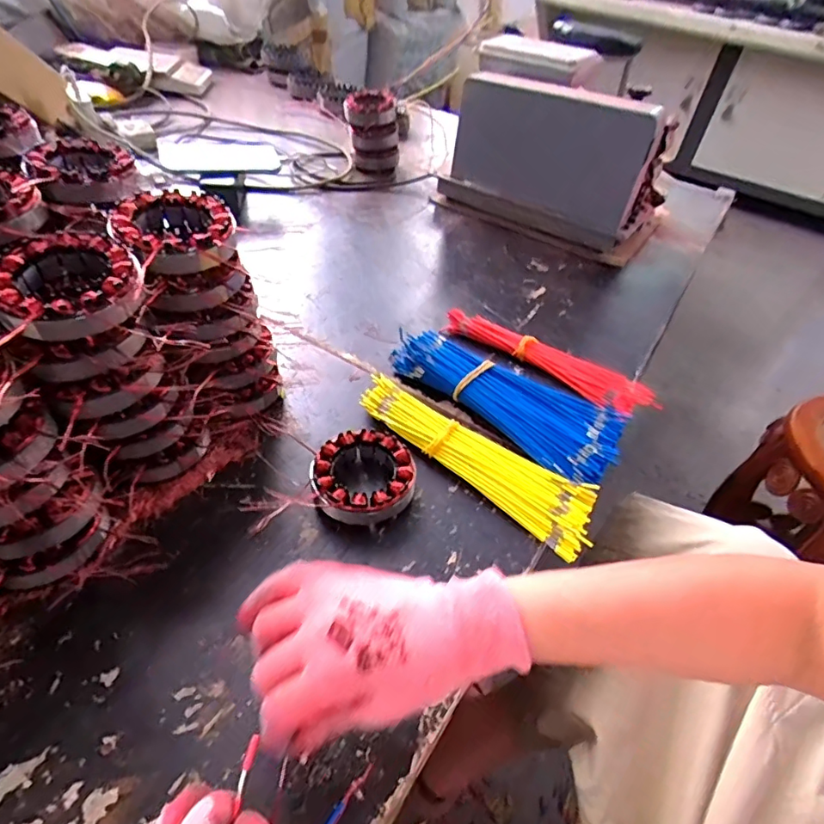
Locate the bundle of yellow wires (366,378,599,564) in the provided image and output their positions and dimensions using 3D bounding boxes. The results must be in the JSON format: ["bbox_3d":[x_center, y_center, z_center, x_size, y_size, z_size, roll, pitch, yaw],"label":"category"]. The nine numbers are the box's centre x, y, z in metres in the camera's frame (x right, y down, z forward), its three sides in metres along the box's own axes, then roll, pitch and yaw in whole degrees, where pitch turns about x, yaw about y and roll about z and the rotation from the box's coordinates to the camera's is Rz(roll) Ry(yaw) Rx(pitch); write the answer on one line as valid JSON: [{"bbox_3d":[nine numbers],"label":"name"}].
[{"bbox_3d":[0.060,0.037,0.504,0.246,0.022,0.065,33,50,25],"label":"bundle of yellow wires"}]

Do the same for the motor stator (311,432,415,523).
[{"bbox_3d":[-0.043,0.056,0.466,0.085,0.033,0.083,-10,46,-17],"label":"motor stator"}]

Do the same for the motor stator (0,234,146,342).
[{"bbox_3d":[-0.225,-0.080,0.357,0.089,0.035,0.097,-16,49,-24],"label":"motor stator"}]

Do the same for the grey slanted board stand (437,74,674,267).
[{"bbox_3d":[0.223,-0.396,0.844,0.332,0.206,0.146,28,47,21],"label":"grey slanted board stand"}]

